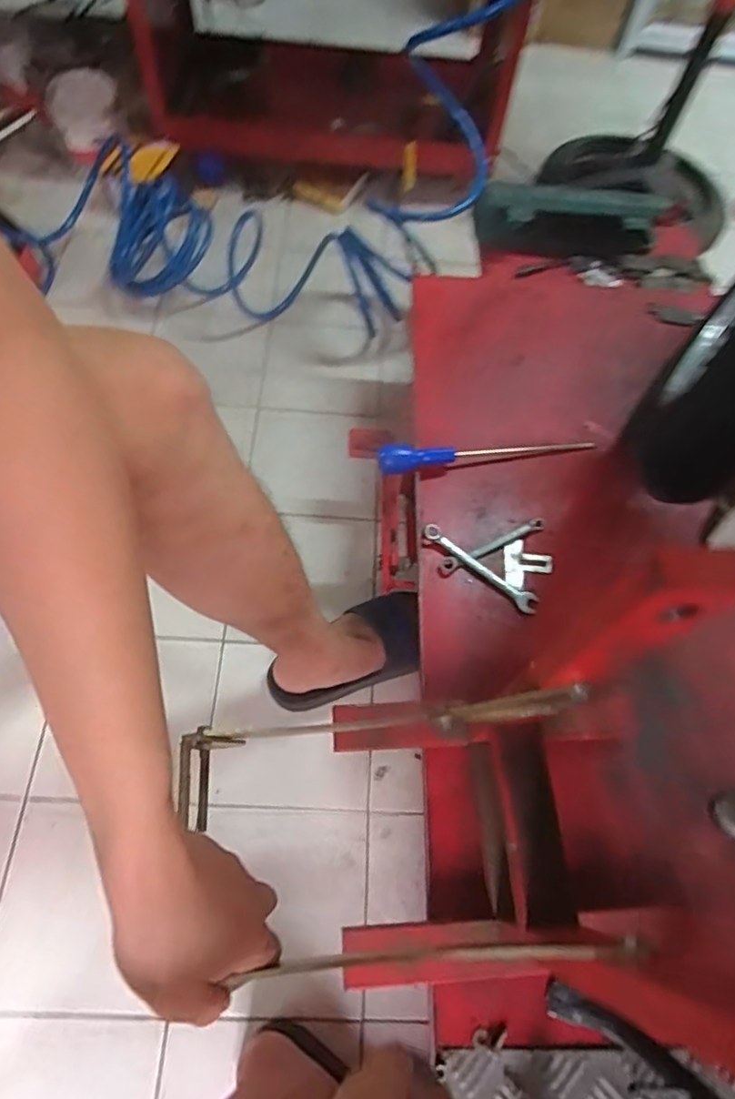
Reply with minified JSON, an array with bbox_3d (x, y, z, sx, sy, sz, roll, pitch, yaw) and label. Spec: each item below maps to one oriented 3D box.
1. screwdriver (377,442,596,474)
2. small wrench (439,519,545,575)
[{"bbox_3d":[0.146,-0.115,0.709,0.266,0.033,0.030,-4,64,-7],"label":"screwdriver"},{"bbox_3d":[0.144,-0.007,0.669,0.132,0.006,0.018,-23,66,-14],"label":"small wrench"}]

